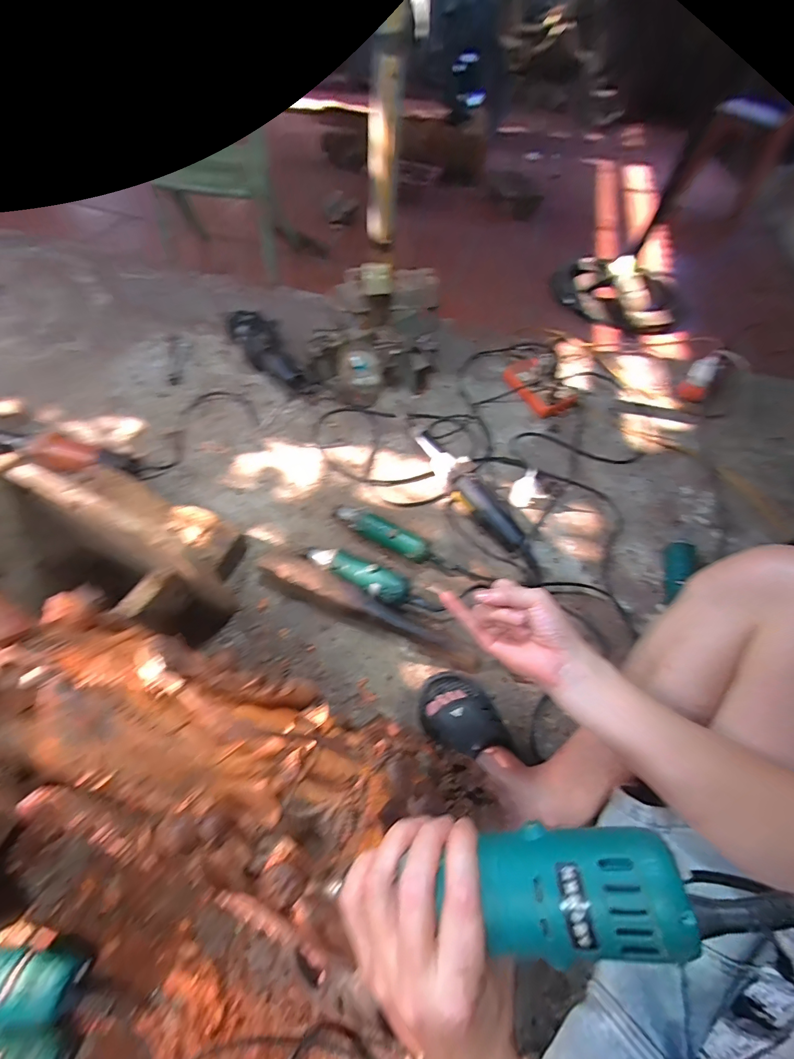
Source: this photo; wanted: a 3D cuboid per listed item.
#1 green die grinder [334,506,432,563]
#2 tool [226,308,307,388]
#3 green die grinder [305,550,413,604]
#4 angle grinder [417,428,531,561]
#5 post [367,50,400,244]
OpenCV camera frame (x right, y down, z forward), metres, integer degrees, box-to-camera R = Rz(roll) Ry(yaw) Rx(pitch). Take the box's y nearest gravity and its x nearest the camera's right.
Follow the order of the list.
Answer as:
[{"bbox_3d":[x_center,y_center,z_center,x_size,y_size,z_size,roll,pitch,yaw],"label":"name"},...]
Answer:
[{"bbox_3d":[-0.031,0.010,0.744,0.198,0.056,0.038,25,57,10],"label":"green die grinder"},{"bbox_3d":[-0.326,-0.457,0.991,0.093,0.088,0.331,-30,65,-21],"label":"tool"},{"bbox_3d":[-0.071,0.080,0.698,0.194,0.059,0.046,25,57,10],"label":"green die grinder"},{"bbox_3d":[0.143,-0.083,0.816,0.062,0.066,0.347,-31,66,-22],"label":"angle grinder"},{"bbox_3d":[-0.026,-0.645,0.693,0.050,0.240,0.043,4,56,-4],"label":"post"}]

